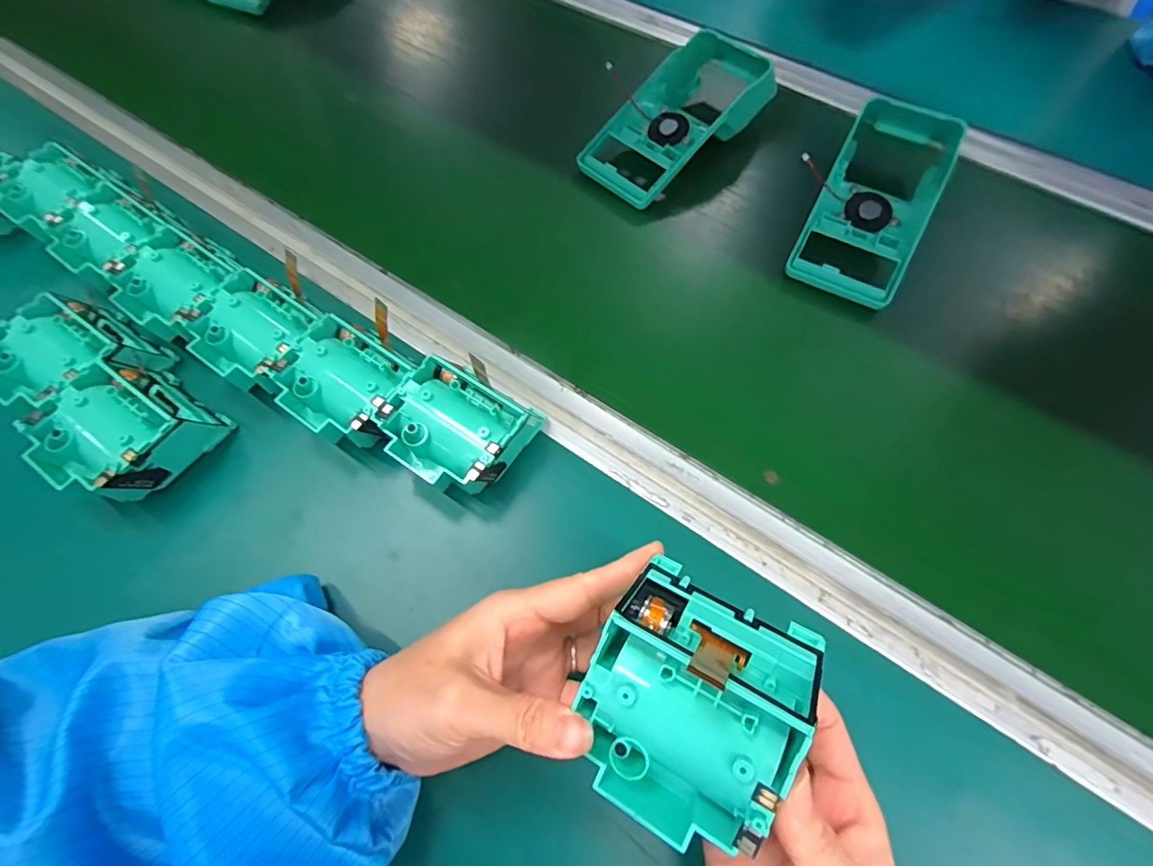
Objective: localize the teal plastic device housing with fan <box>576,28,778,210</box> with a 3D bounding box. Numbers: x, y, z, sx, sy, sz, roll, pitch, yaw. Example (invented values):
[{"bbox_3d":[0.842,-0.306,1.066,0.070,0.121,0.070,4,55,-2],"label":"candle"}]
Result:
[{"bbox_3d":[0.095,-0.282,0.457,0.201,0.055,0.089,-42,72,-16],"label":"teal plastic device housing with fan"}]

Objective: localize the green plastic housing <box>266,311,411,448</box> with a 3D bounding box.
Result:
[{"bbox_3d":[-0.141,-0.028,0.326,0.076,0.037,0.066,26,69,11],"label":"green plastic housing"}]

